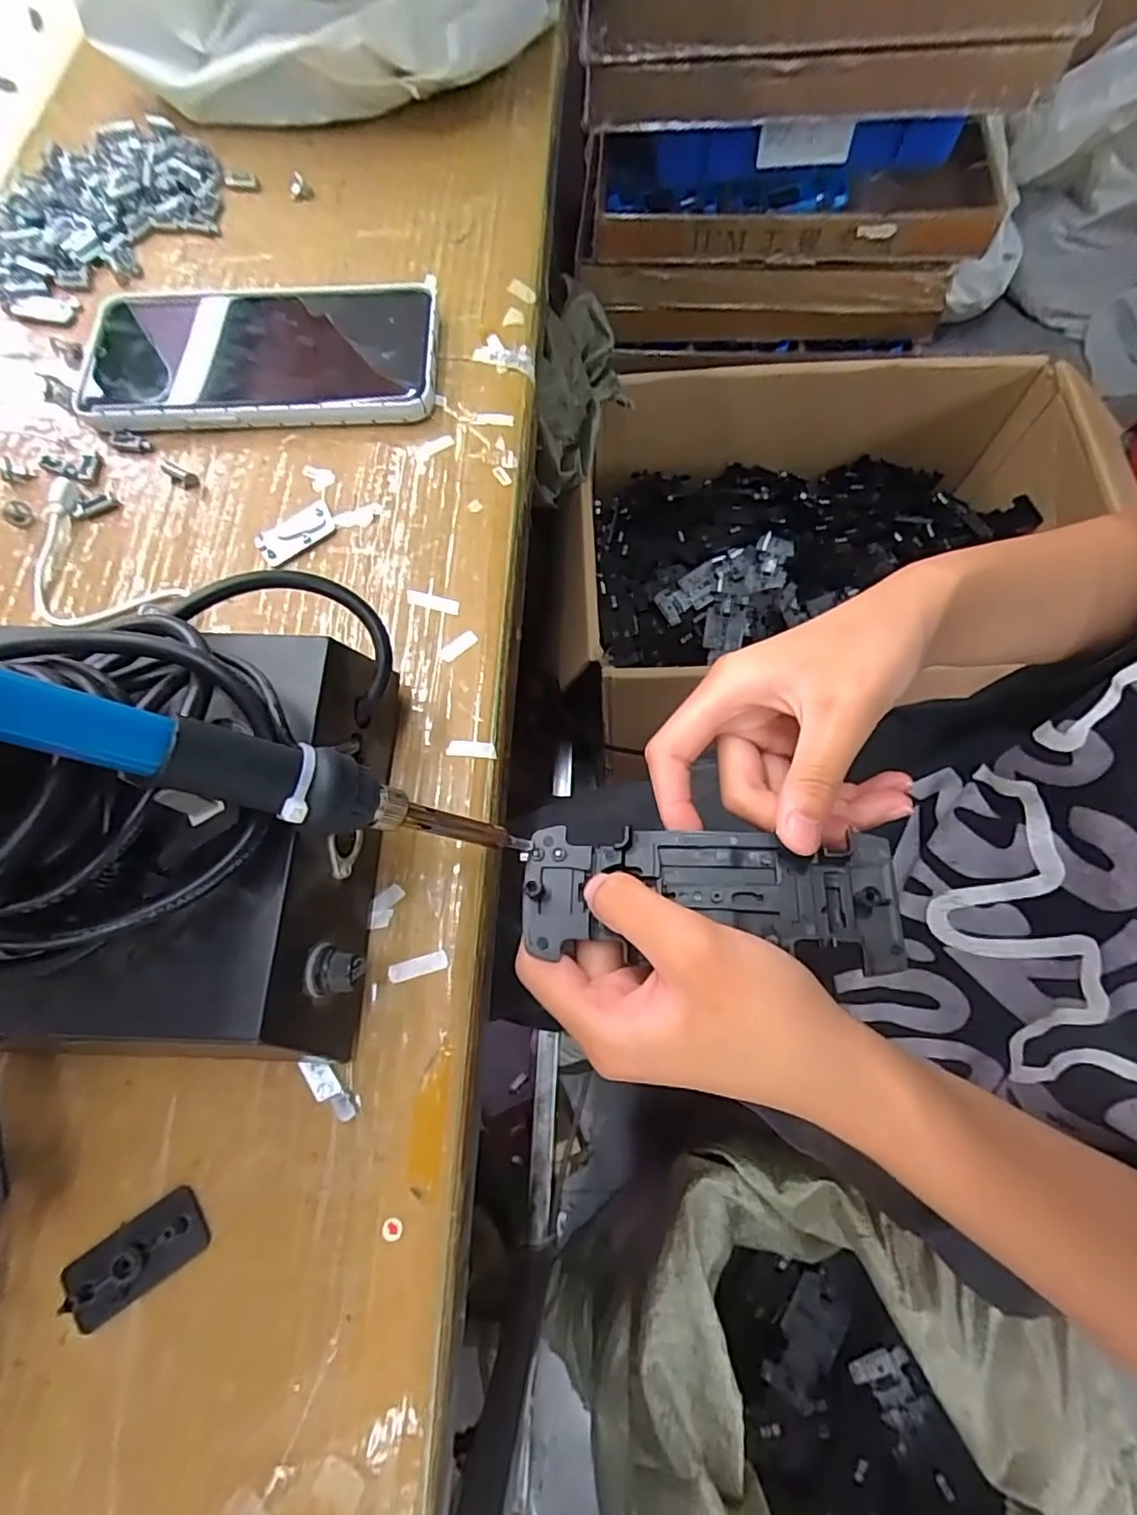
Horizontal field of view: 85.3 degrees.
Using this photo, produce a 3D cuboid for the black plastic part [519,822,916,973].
[{"bbox_3d":[0.048,0.047,0.217,0.126,0.008,0.044,1,72,6],"label":"black plastic part"}]

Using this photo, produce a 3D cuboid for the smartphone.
[{"bbox_3d":[-0.146,-0.192,0.298,0.162,0.014,0.077,-3,72,0],"label":"smartphone"}]

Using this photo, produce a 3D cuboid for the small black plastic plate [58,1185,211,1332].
[{"bbox_3d":[-0.131,0.151,0.186,0.040,0.007,0.020,-32,74,-9],"label":"small black plastic plate"}]

